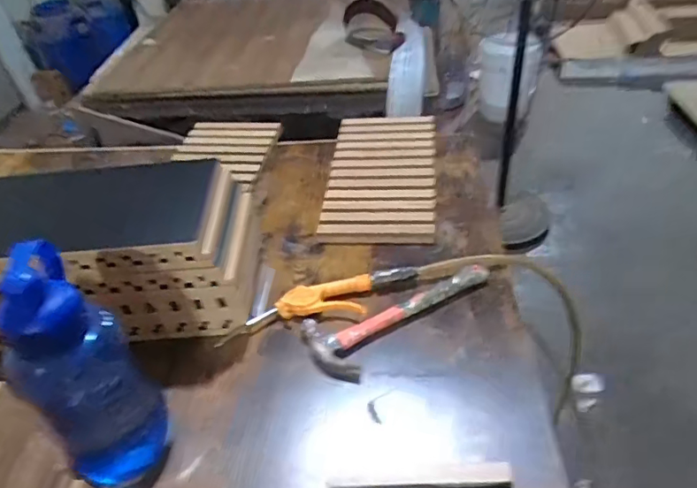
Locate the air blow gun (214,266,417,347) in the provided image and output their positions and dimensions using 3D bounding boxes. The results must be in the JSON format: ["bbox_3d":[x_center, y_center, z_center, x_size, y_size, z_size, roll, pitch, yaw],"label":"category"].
[{"bbox_3d":[-0.037,0.078,0.726,0.272,0.029,0.064,-9,40,-6],"label":"air blow gun"}]

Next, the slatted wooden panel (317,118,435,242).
[{"bbox_3d":[0.059,-0.130,0.944,0.183,0.015,0.353,0,46,9],"label":"slatted wooden panel"}]

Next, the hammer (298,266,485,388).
[{"bbox_3d":[0.067,0.083,0.713,0.264,0.027,0.101,-27,45,-24],"label":"hammer"}]

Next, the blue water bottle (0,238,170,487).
[{"bbox_3d":[-0.252,0.124,0.524,0.087,0.267,0.115,-20,42,-17],"label":"blue water bottle"}]

